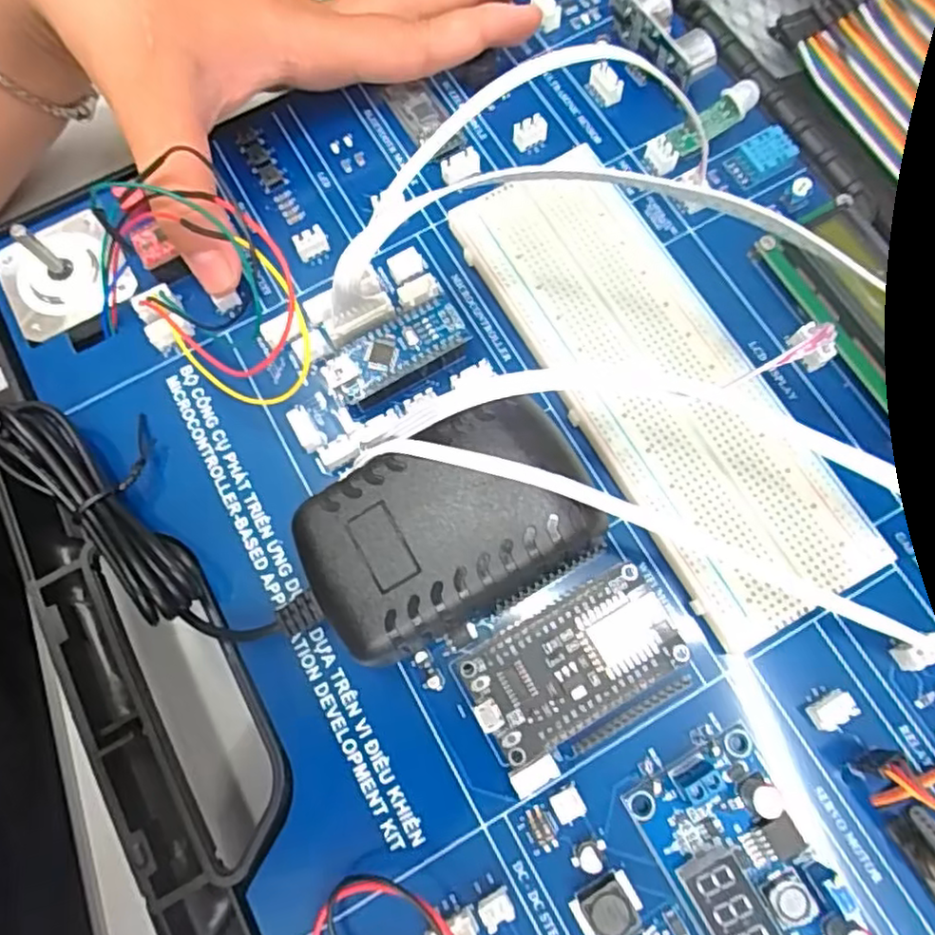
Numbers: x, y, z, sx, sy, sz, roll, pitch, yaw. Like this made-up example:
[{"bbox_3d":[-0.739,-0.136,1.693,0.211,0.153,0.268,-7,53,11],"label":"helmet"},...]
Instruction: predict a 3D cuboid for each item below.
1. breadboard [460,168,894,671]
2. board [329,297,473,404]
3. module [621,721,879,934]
[{"bbox_3d":[0.057,-0.027,0.207,0.054,0.013,0.158,-28,75,-6],"label":"breadboard"},{"bbox_3d":[-0.023,-0.036,0.211,0.045,0.014,0.016,-30,76,-7],"label":"board"},{"bbox_3d":[0.076,0.108,0.171,0.039,0.008,0.068,-30,76,-7],"label":"module"}]

